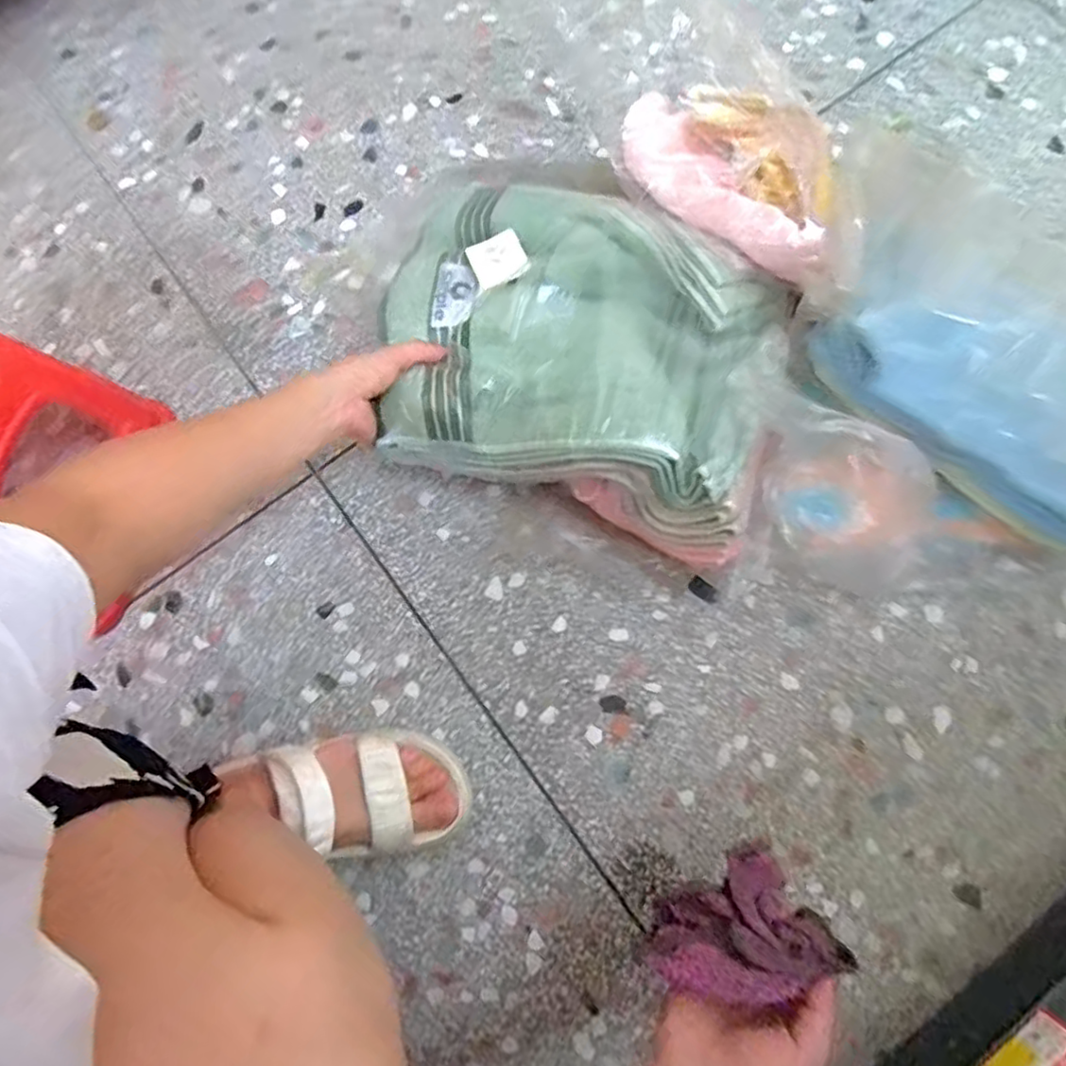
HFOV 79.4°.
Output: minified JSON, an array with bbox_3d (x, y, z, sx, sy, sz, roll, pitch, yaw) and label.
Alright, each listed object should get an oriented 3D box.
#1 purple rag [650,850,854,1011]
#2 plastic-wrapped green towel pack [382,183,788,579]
[{"bbox_3d":[0.131,0.262,0.406,0.099,0.047,0.079,-35,46,-2],"label":"purple rag"},{"bbox_3d":[0.043,-0.173,0.596,0.382,0.084,0.296,19,77,6],"label":"plastic-wrapped green towel pack"}]

